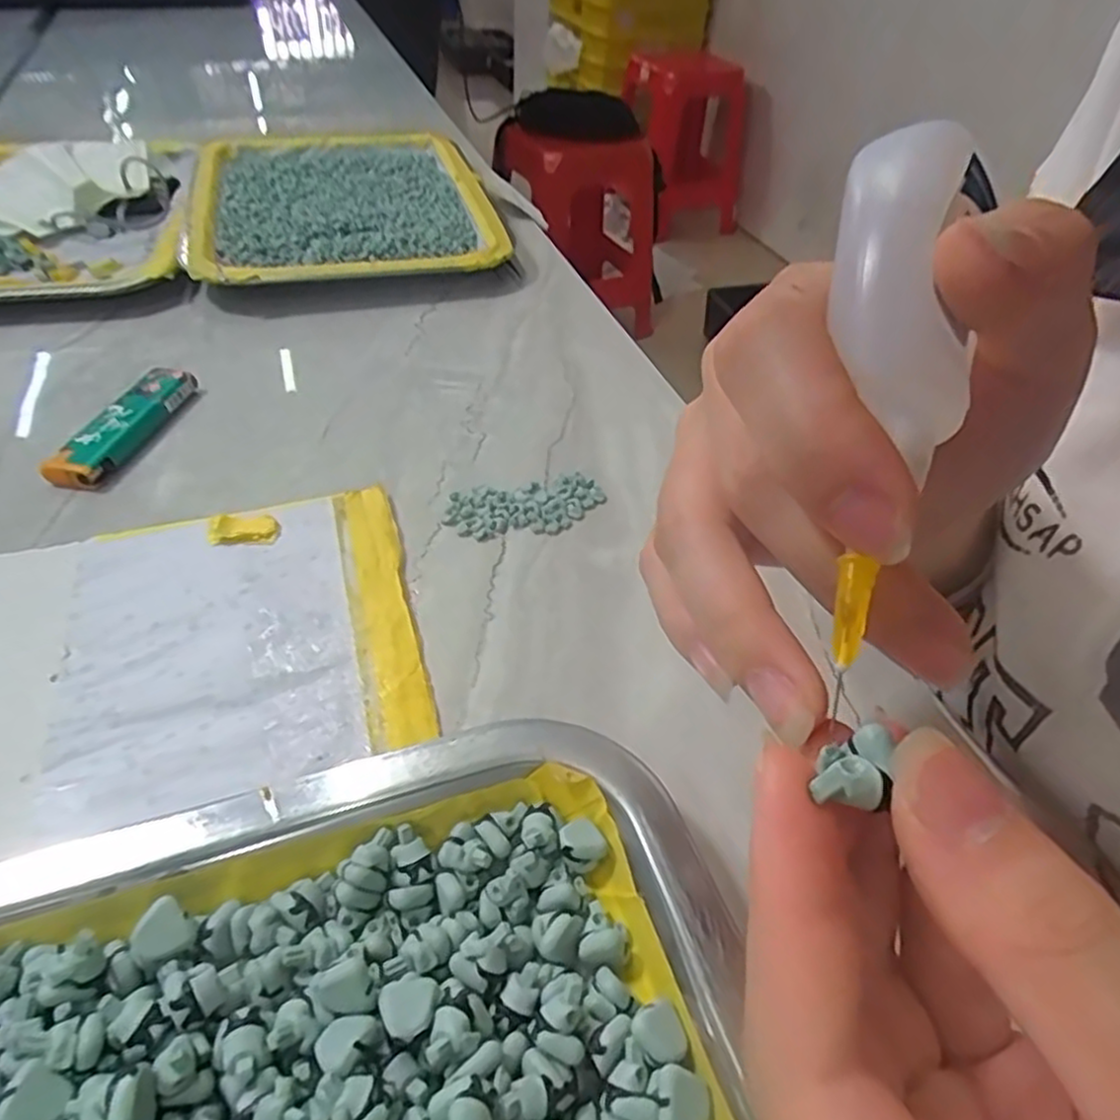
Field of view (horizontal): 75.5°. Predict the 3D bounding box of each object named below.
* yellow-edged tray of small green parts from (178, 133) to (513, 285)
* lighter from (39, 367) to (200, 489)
[{"bbox_3d":[-0.152,-0.247,0.502,0.190,0.022,0.271,-10,45,-13],"label":"yellow-edged tray of small green parts"},{"bbox_3d":[-0.190,-0.060,0.318,0.022,0.012,0.077,9,44,7],"label":"lighter"}]

